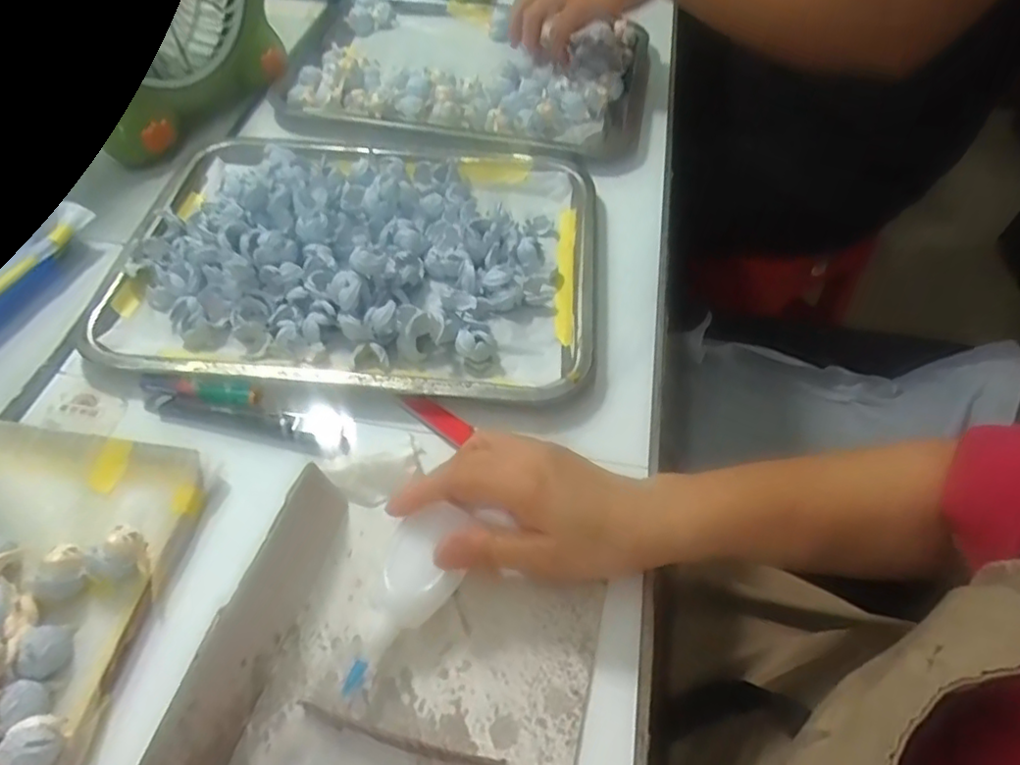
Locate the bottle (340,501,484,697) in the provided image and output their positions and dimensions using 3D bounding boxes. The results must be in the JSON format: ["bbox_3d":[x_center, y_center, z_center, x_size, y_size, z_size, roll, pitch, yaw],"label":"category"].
[{"bbox_3d":[-0.053,0.109,0.333,0.046,0.034,0.094,17,55,11],"label":"bottle"}]

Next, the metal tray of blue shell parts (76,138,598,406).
[{"bbox_3d":[-0.107,-0.107,0.488,0.335,0.036,0.261,6,53,3],"label":"metal tray of blue shell parts"}]

